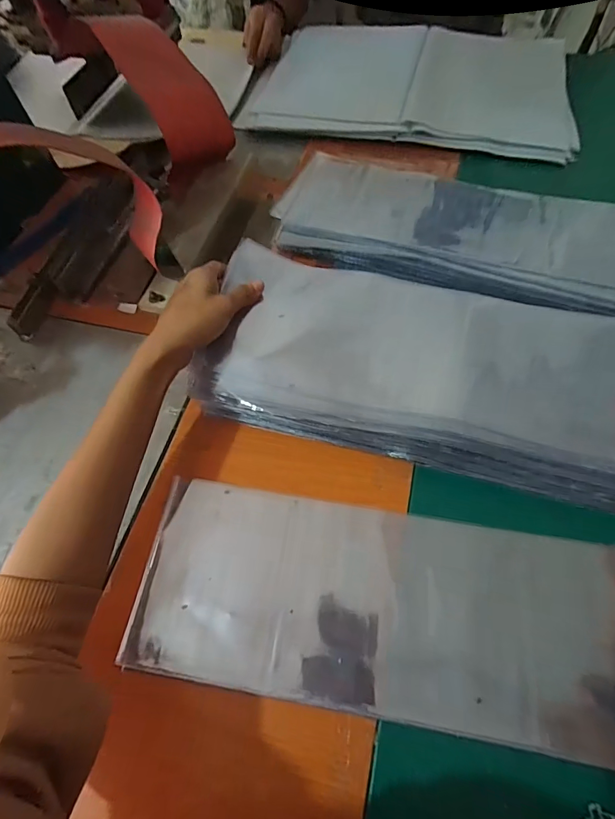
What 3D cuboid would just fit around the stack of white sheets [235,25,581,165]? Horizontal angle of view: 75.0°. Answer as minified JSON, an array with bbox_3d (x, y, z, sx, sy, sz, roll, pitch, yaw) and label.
[{"bbox_3d":[0.169,-0.536,0.646,0.488,0.026,0.341,14,65,10],"label":"stack of white sheets"}]

